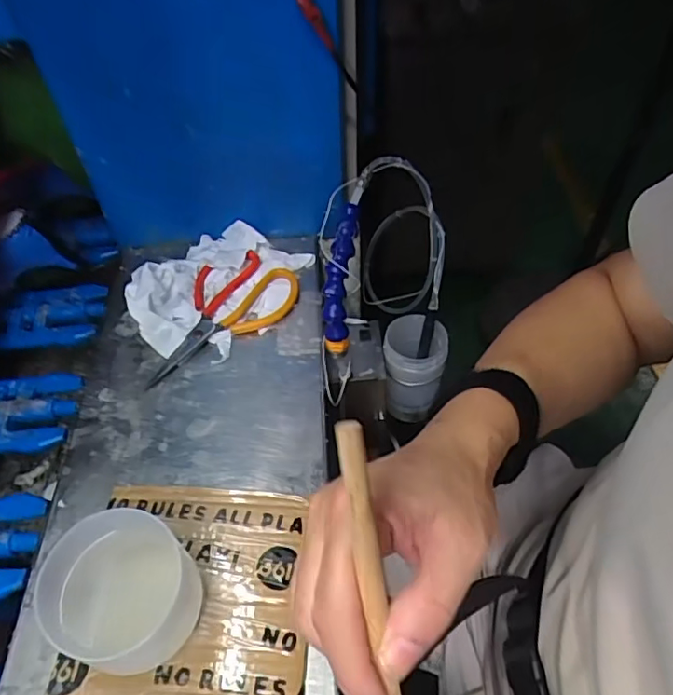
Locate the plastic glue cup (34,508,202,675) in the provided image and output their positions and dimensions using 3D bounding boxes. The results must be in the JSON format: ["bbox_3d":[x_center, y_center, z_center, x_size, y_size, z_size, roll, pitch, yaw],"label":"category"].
[{"bbox_3d":[-0.142,0.170,0.381,0.088,0.080,0.085,0,50,-1],"label":"plastic glue cup"}]

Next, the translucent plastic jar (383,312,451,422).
[{"bbox_3d":[0.091,0.024,0.671,0.069,0.113,0.074,0,50,-1],"label":"translucent plastic jar"}]

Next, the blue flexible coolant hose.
[{"bbox_3d":[0.004,-0.067,0.545,0.025,0.144,0.037,7,6,5],"label":"blue flexible coolant hose"}]

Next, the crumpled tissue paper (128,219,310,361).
[{"bbox_3d":[-0.131,-0.070,0.605,0.148,0.037,0.188,22,53,17],"label":"crumpled tissue paper"}]

